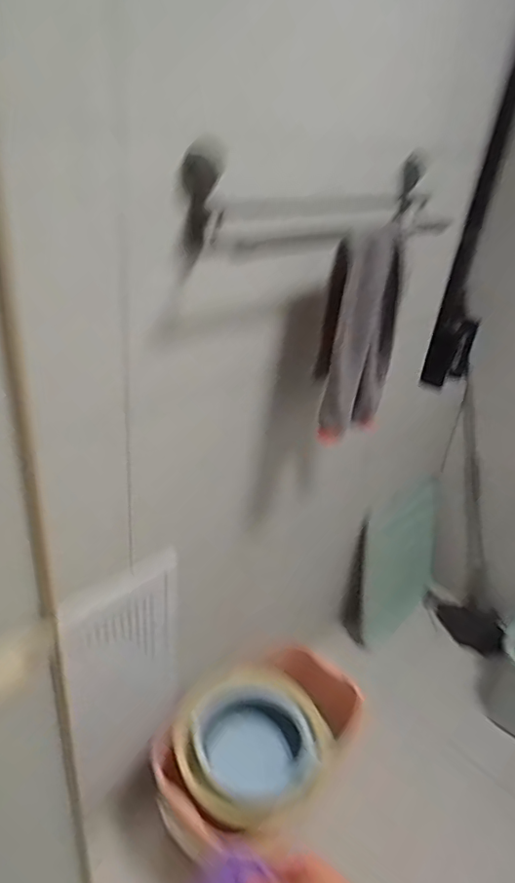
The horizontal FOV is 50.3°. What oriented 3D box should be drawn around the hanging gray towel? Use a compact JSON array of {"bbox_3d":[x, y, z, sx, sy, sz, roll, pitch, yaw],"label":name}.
[{"bbox_3d":[0.182,-0.183,1.015,0.190,0.385,0.054,-17,40,-34],"label":"hanging gray towel"}]

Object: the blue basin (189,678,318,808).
[{"bbox_3d":[-0.022,0.744,1.353,0.271,0.113,0.271,5,32,-3],"label":"blue basin"}]

